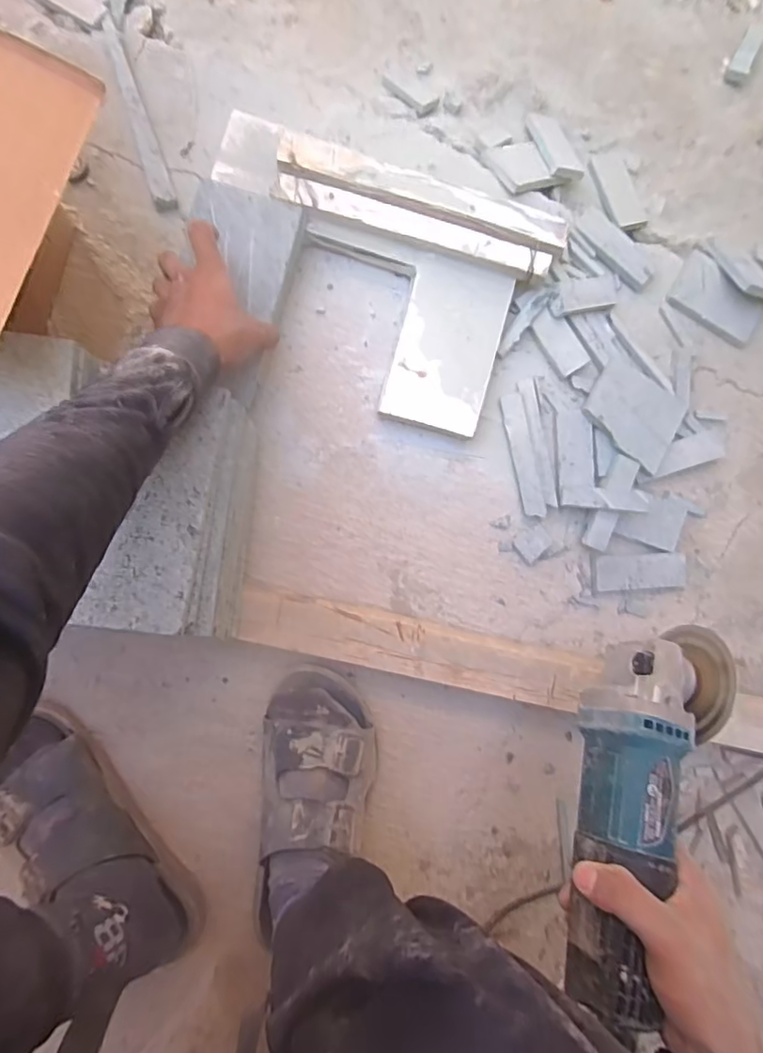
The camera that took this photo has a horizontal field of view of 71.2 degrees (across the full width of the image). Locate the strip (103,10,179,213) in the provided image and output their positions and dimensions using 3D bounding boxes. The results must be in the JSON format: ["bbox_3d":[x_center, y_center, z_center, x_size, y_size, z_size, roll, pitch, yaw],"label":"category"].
[{"bbox_3d":[-0.248,-0.420,0.537,0.023,0.011,0.210,-19,89,-6],"label":"strip"}]

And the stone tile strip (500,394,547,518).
[{"bbox_3d":[0.148,-0.074,0.557,0.023,0.012,0.128,-12,83,-6],"label":"stone tile strip"}]

